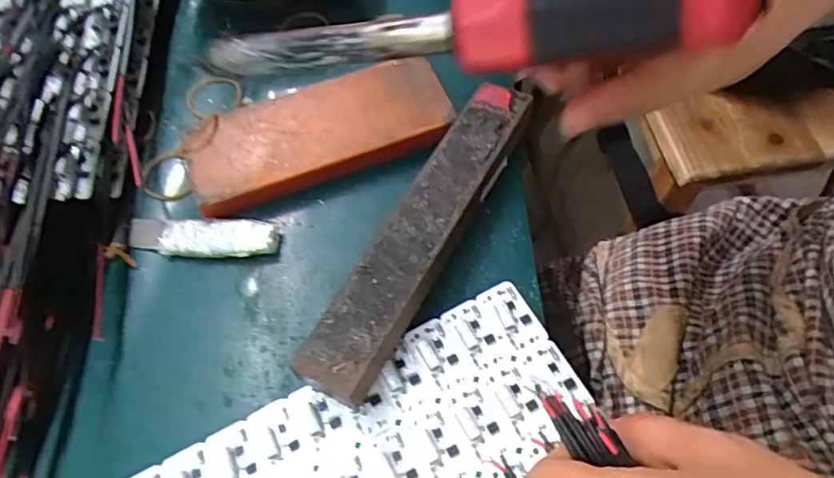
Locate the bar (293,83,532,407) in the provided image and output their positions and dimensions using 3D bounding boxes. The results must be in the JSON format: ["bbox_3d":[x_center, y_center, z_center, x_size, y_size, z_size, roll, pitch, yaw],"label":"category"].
[{"bbox_3d":[0.007,-0.004,0.288,0.033,0.025,0.191,24,63,17],"label":"bar"}]

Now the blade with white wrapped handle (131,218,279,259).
[{"bbox_3d":[-0.115,-0.001,0.301,0.083,0.012,0.021,6,59,8],"label":"blade with white wrapped handle"}]

